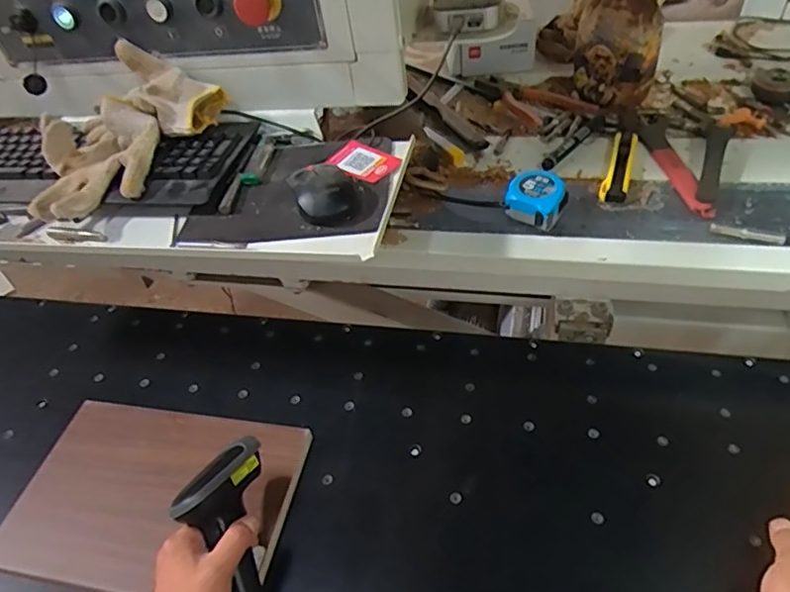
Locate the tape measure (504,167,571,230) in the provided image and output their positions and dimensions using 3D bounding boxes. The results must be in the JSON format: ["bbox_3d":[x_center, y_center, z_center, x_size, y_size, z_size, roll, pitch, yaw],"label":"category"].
[{"bbox_3d":[0.171,-0.114,0.687,0.066,0.046,0.063,29,55,31],"label":"tape measure"}]

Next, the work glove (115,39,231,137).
[{"bbox_3d":[-0.279,-0.254,0.701,0.147,0.056,0.084,37,58,13],"label":"work glove"}]

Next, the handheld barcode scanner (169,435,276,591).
[{"bbox_3d":[-0.150,0.222,0.529,0.076,0.062,0.159,-16,84,-8],"label":"handheld barcode scanner"}]

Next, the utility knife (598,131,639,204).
[{"bbox_3d":[0.292,-0.170,0.736,0.033,0.017,0.146,13,49,20],"label":"utility knife"}]

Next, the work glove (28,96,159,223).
[{"bbox_3d":[-0.352,-0.171,0.666,0.154,0.065,0.177,-22,46,-12],"label":"work glove"}]

